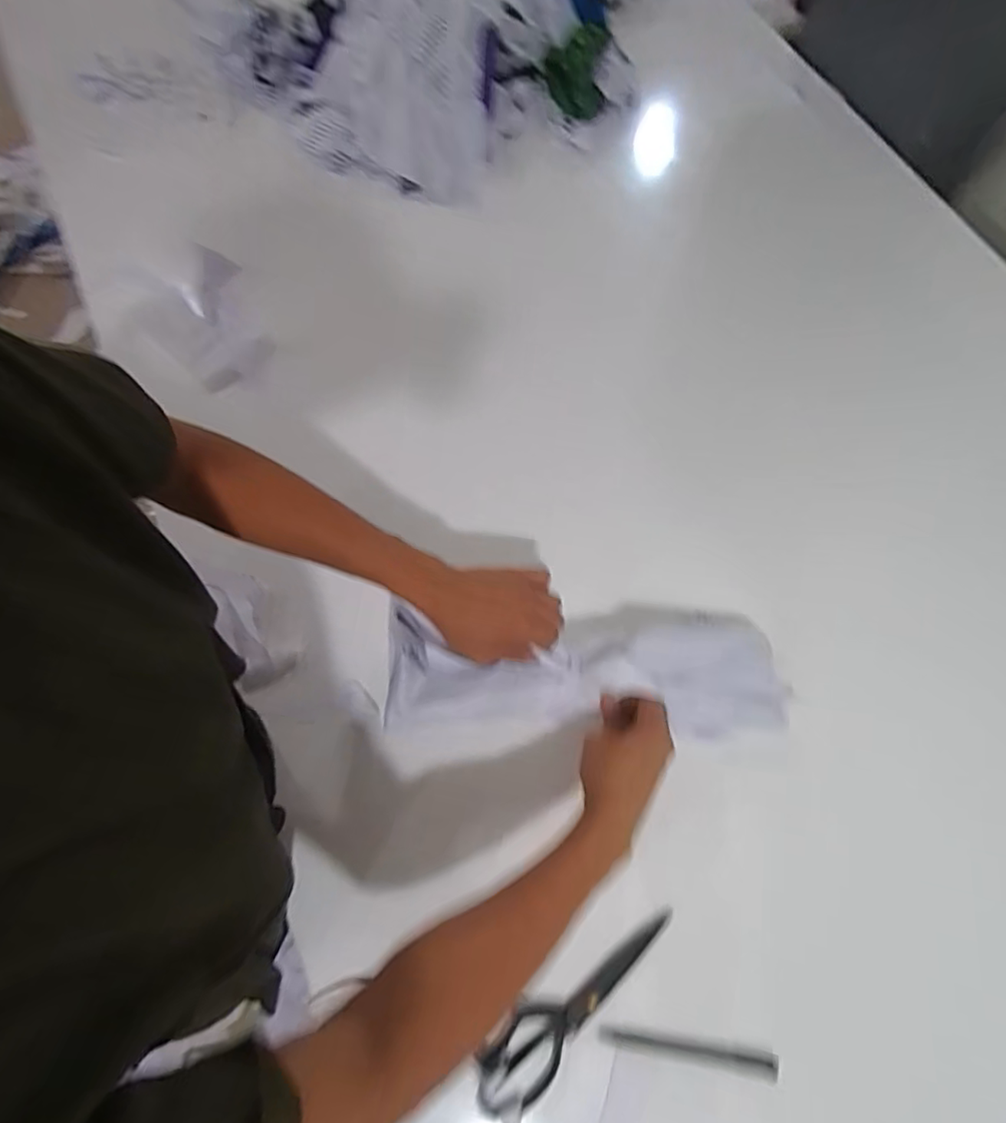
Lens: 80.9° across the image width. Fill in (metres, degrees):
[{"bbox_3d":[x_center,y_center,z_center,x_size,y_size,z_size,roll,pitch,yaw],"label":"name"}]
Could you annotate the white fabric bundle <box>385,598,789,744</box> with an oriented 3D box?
[{"bbox_3d":[0.092,0.109,0.601,0.406,0.071,0.132,1,69,-7],"label":"white fabric bundle"}]

